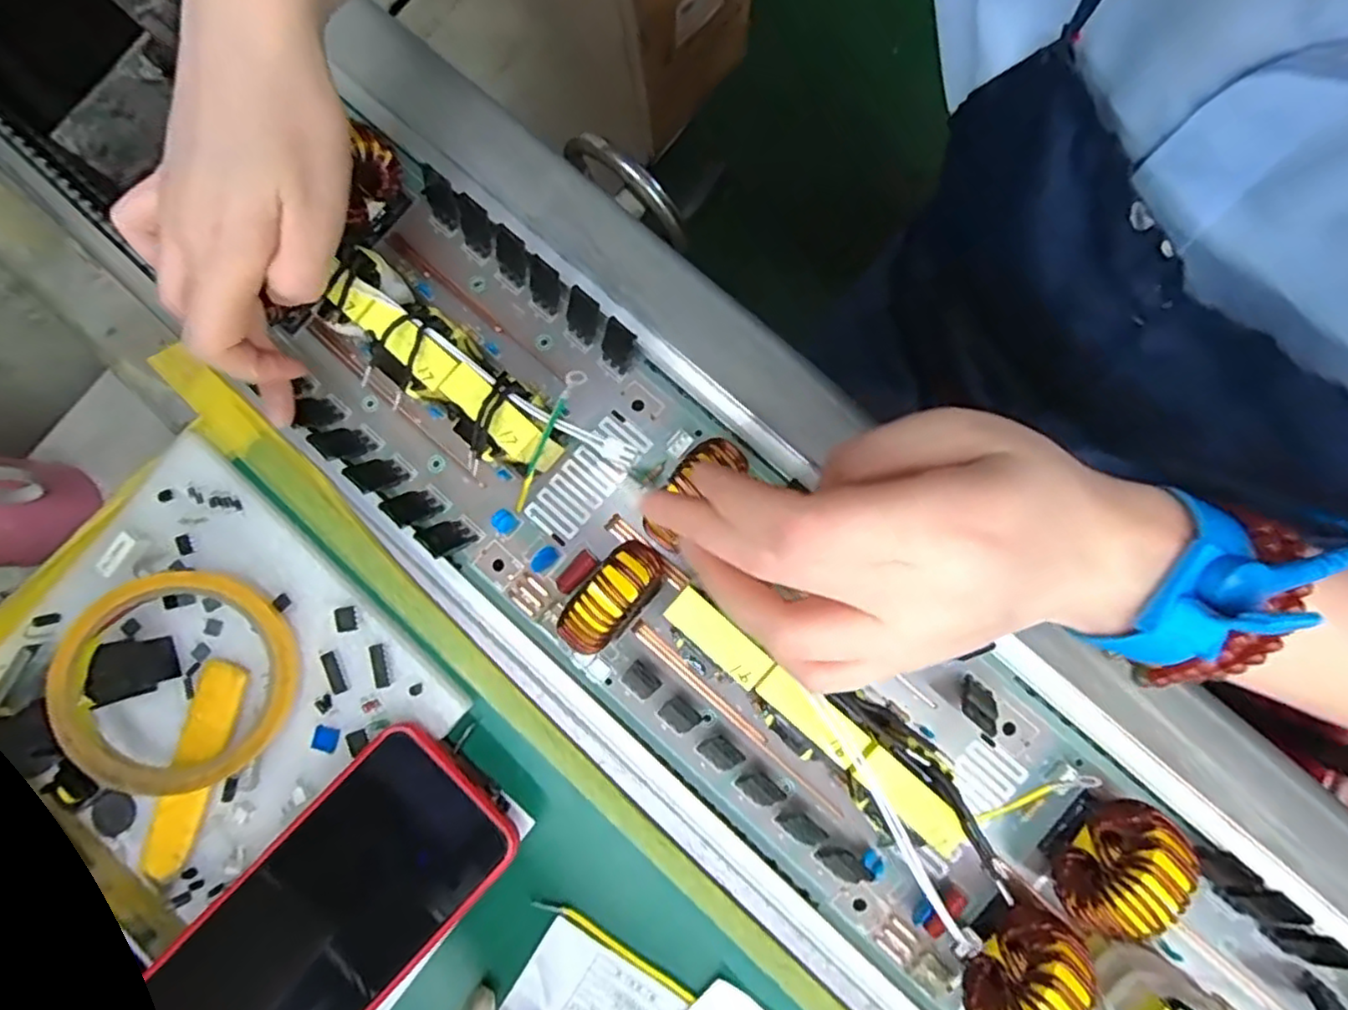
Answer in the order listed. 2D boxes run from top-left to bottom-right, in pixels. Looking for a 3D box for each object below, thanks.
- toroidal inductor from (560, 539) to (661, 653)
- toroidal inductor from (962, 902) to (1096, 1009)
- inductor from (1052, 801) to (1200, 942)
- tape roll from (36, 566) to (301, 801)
[{"bbox_3d":[-0.026,0.041,0.289,0.023,0.046,0.051,39,81,6],"label":"toroidal inductor"},{"bbox_3d":[0.137,0.186,0.263,0.022,0.051,0.051,39,81,6],"label":"toroidal inductor"},{"bbox_3d":[0.174,0.143,0.262,0.022,0.050,0.050,40,81,6],"label":"inductor"},{"bbox_3d":[-0.215,0.076,0.284,0.093,0.020,0.090,0,79,-1],"label":"tape roll"}]

